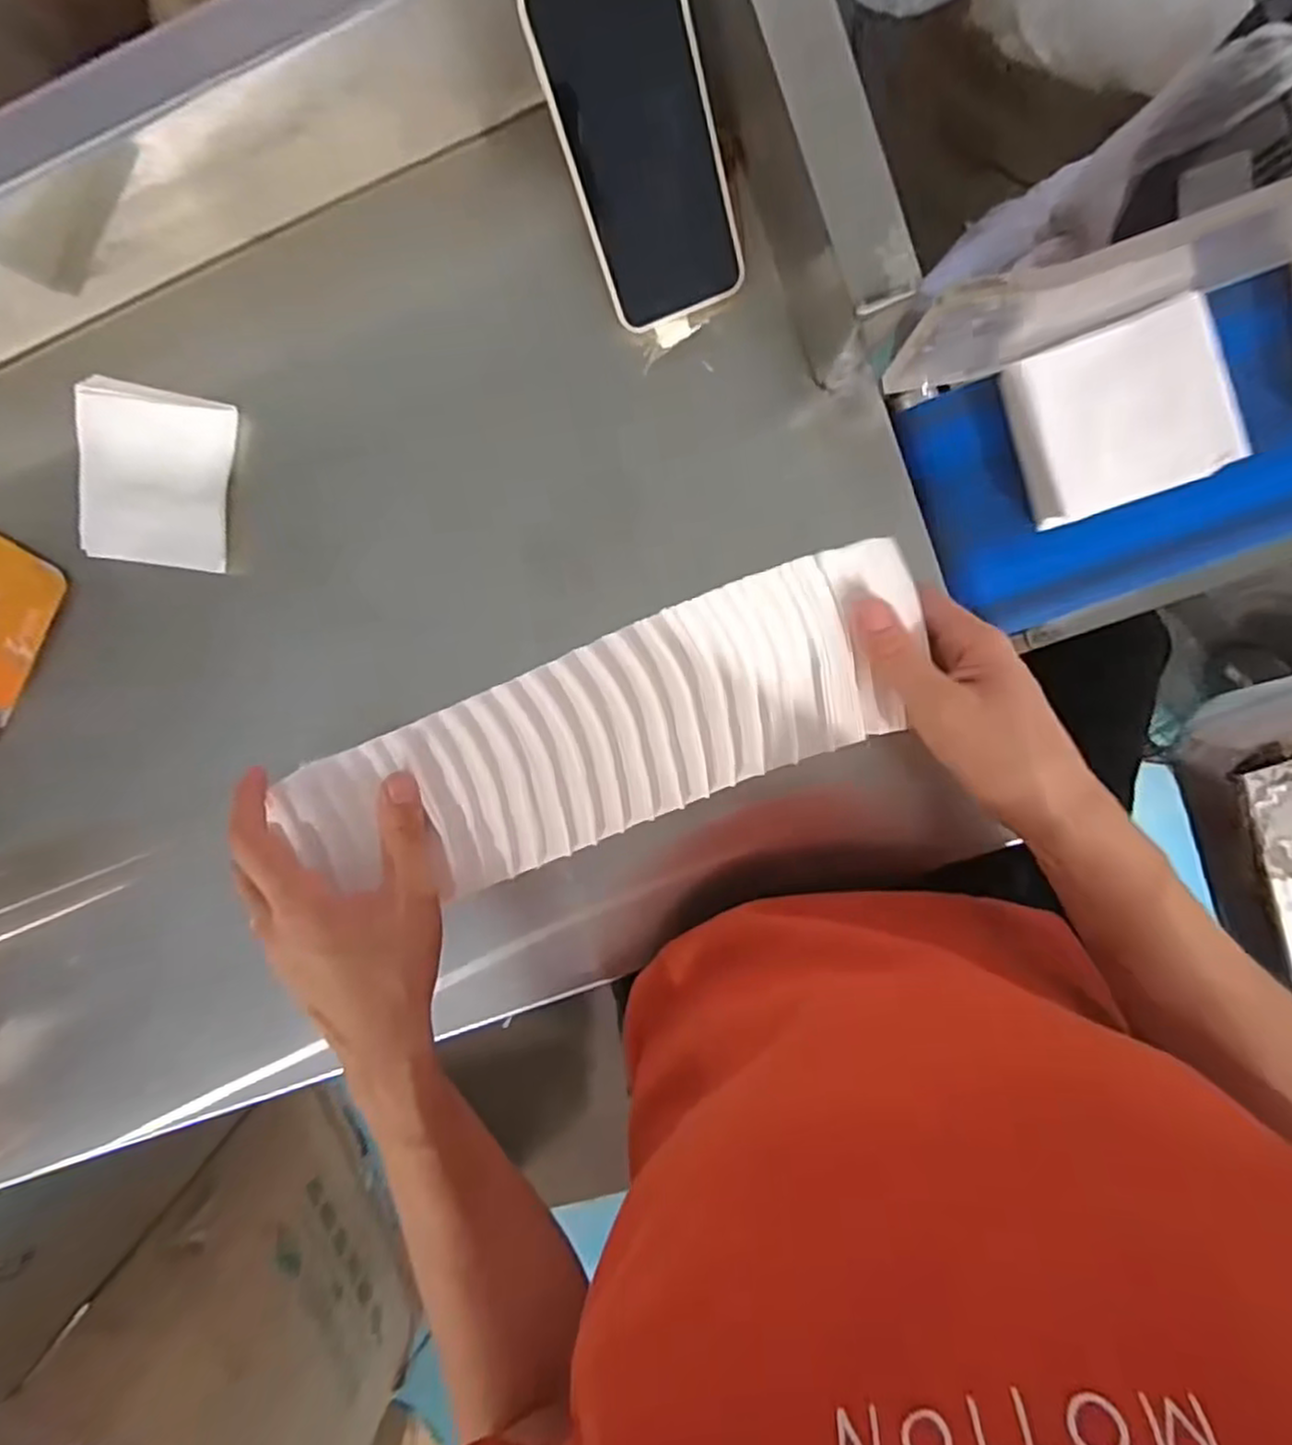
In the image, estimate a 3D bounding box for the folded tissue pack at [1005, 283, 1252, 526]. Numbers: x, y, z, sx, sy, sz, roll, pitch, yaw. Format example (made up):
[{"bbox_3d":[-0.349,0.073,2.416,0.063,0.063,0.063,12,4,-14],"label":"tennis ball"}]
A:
[{"bbox_3d":[0.255,-0.165,0.394,0.096,0.037,0.090,-19,97,6],"label":"folded tissue pack"}]

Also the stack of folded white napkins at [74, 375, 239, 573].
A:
[{"bbox_3d":[-0.299,-0.149,0.442,0.086,0.011,0.102,7,98,-7],"label":"stack of folded white napkins"}]

